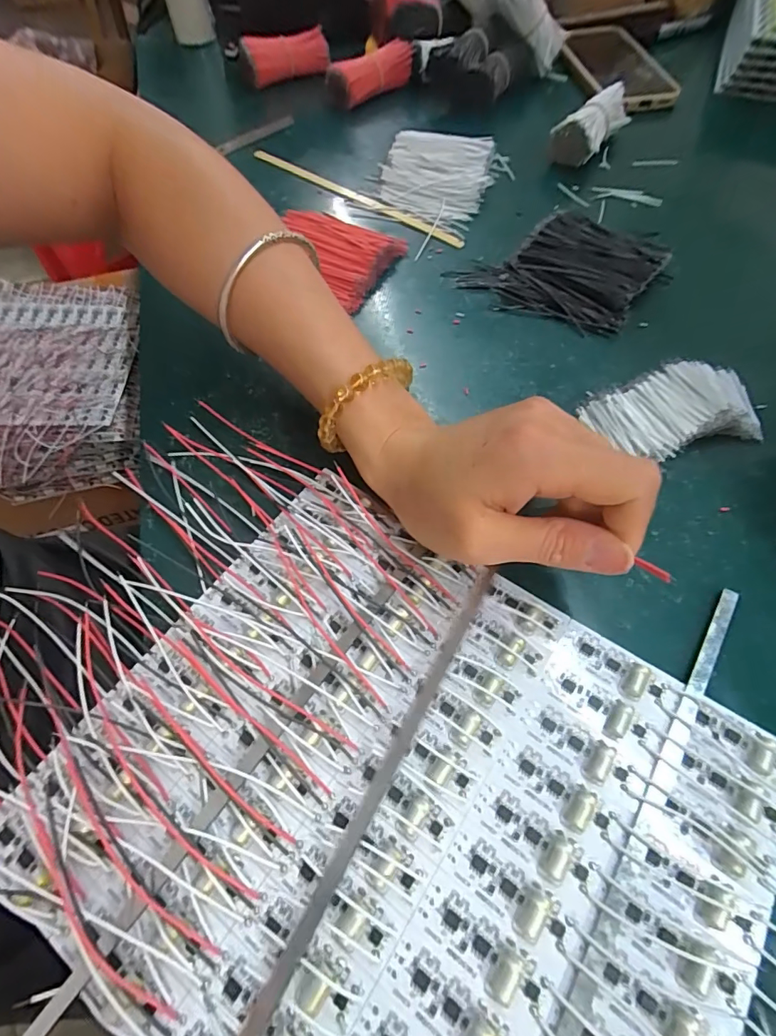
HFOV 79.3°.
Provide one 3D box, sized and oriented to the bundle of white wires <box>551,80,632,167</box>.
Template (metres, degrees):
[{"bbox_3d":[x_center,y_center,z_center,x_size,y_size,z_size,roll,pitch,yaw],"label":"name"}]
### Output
[{"bbox_3d":[0.163,-0.313,0.376,0.033,0.041,0.074,34,67,18],"label":"bundle of white wires"}]

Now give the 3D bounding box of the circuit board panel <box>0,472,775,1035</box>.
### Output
[{"bbox_3d":[0.004,0.103,0.168,0.227,0.010,0.194,33,66,17],"label":"circuit board panel"}]

